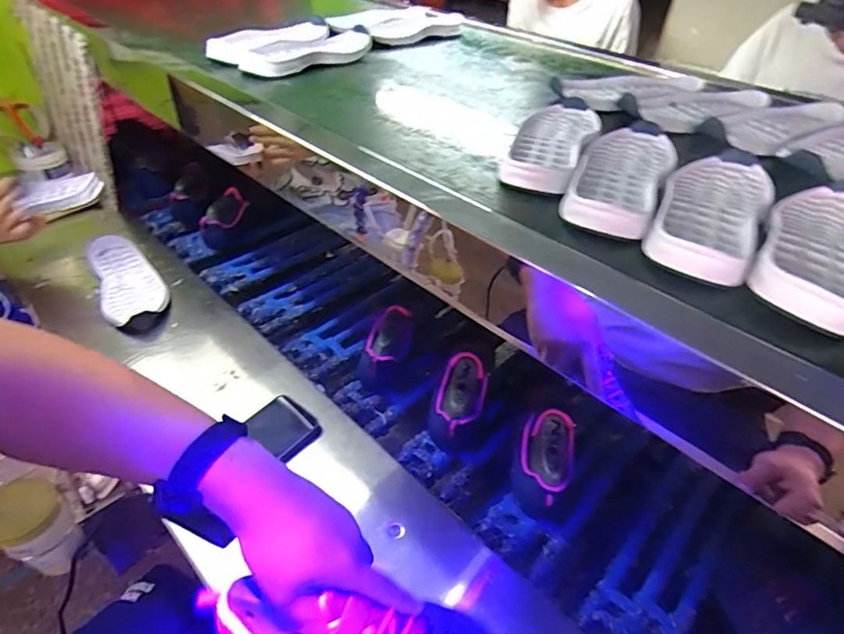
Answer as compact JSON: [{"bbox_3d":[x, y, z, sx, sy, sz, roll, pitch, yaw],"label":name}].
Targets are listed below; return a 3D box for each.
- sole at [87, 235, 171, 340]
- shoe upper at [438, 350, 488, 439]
[{"bbox_3d":[-0.515,-0.058,0.849,0.099,0.047,0.311,-27,47,-24],"label":"sole"},{"bbox_3d":[0.052,0.102,0.650,0.060,0.045,0.108,7,43,12],"label":"shoe upper"}]

